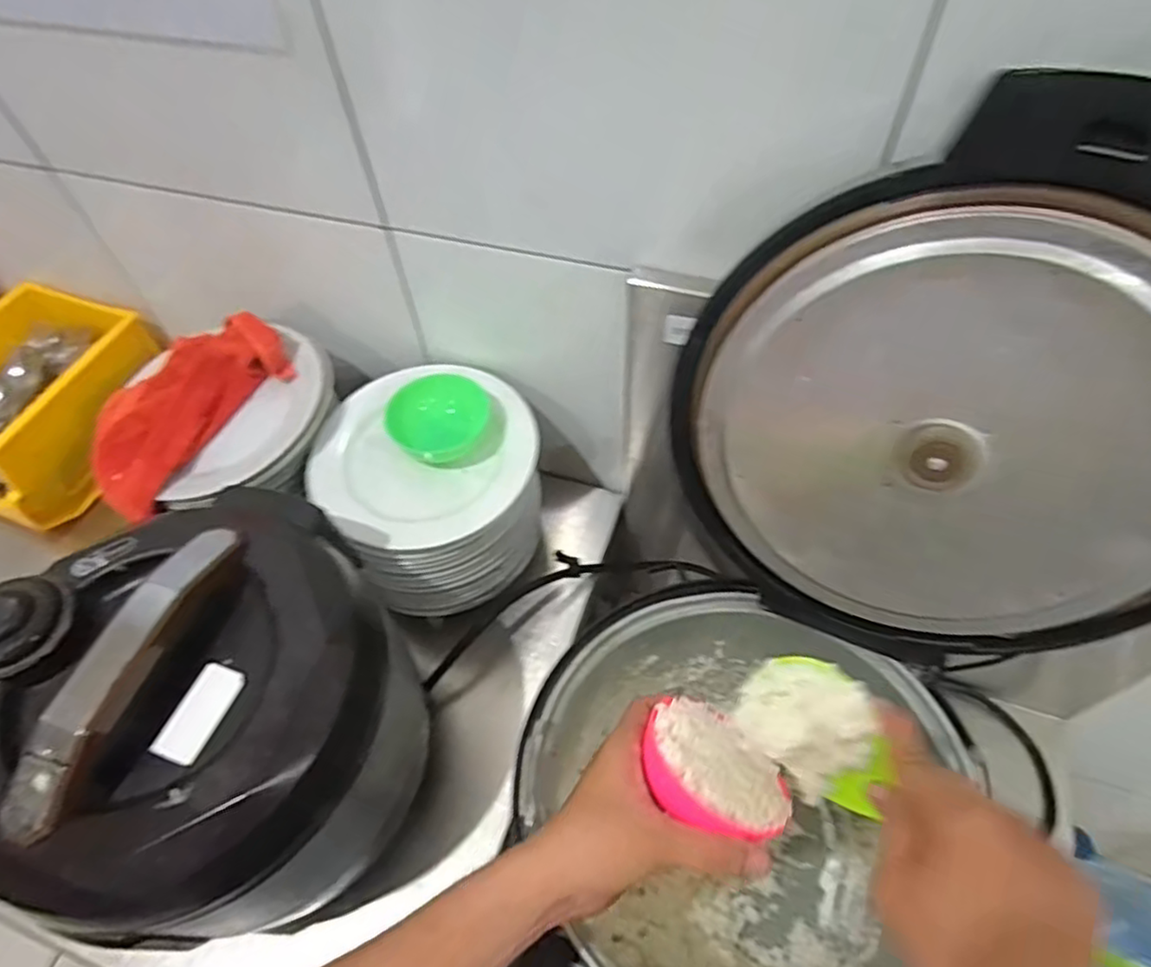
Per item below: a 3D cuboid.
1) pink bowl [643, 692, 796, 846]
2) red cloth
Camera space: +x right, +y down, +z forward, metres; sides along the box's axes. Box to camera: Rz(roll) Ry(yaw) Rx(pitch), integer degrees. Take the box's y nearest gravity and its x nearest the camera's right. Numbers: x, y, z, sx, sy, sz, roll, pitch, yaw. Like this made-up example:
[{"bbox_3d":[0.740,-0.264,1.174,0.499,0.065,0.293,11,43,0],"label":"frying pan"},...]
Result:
[{"bbox_3d":[0.085,0.191,0.441,0.096,0.046,0.090,27,26,-14],"label":"pink bowl"},{"bbox_3d":[-0.410,-0.081,0.682,0.138,0.083,0.213,26,60,19],"label":"red cloth"}]

